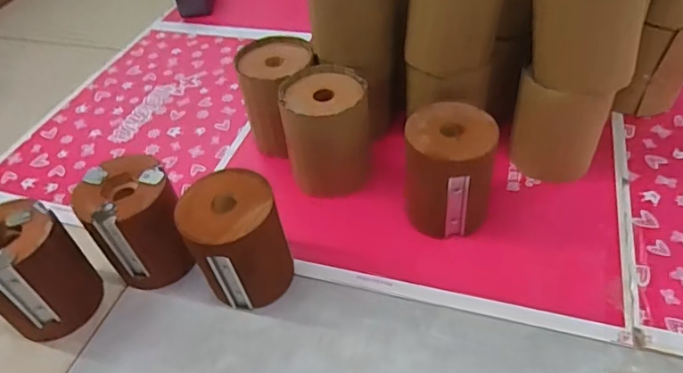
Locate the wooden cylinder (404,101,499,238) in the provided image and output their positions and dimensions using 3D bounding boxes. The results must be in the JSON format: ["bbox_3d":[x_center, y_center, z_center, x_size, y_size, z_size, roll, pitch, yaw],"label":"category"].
[{"bbox_3d":[0.100,-0.010,0.479,0.075,0.106,0.076,6,46,13],"label":"wooden cylinder"}]

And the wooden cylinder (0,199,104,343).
[{"bbox_3d":[-0.263,0.073,0.443,0.074,0.104,0.078,31,56,32],"label":"wooden cylinder"}]

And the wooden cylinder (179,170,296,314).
[{"bbox_3d":[-0.086,0.049,0.442,0.075,0.105,0.070,-23,47,-16],"label":"wooden cylinder"}]

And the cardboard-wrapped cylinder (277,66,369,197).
[{"bbox_3d":[-0.011,-0.053,0.534,0.086,0.108,0.099,-2,45,5],"label":"cardboard-wrapped cylinder"}]

